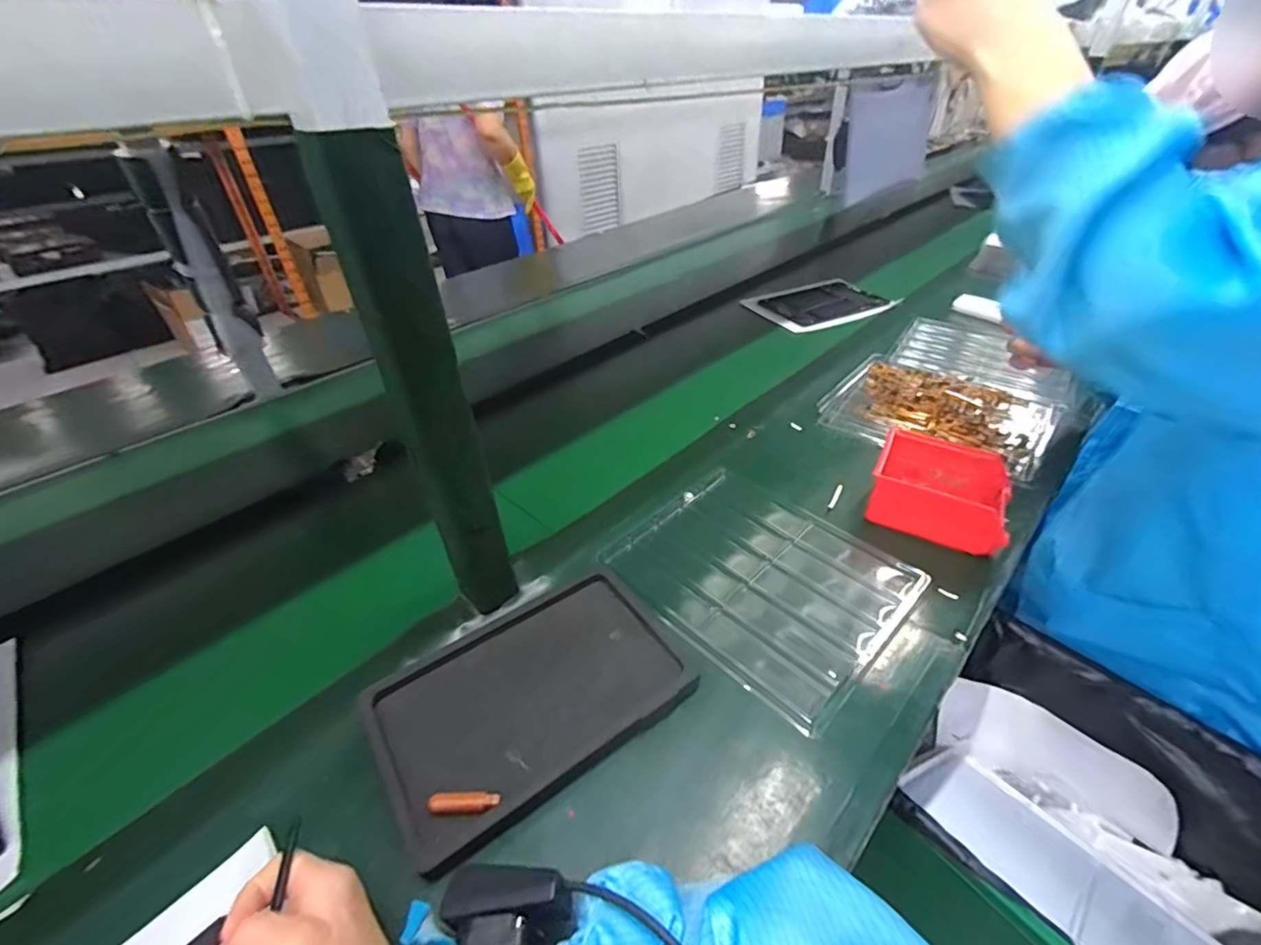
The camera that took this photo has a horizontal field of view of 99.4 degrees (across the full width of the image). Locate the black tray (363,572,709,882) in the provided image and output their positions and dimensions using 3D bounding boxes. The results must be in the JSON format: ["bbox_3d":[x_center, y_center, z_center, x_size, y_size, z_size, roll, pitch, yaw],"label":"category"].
[{"bbox_3d":[-0.082,0.186,0.455,0.248,0.016,0.158,-26,42,-26],"label":"black tray"}]

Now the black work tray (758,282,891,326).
[{"bbox_3d":[0.406,-0.365,1.156,0.232,0.019,0.170,-19,40,-19],"label":"black work tray"}]

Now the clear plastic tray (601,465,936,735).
[{"bbox_3d":[0.134,0.105,0.566,0.268,0.022,0.225,29,48,36],"label":"clear plastic tray"}]

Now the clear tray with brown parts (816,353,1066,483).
[{"bbox_3d":[0.442,-0.091,0.774,0.280,0.023,0.226,26,47,33],"label":"clear tray with brown parts"}]

